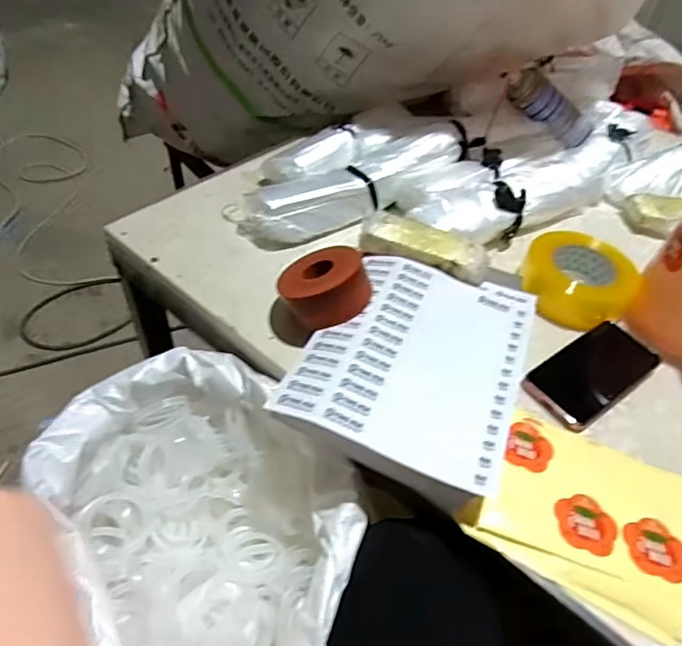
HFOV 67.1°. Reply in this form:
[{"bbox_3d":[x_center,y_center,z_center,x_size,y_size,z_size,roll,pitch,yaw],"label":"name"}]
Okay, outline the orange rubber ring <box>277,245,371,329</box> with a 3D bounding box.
[{"bbox_3d":[-0.018,-0.043,0.574,0.097,0.050,0.092,-40,45,-15],"label":"orange rubber ring"}]

